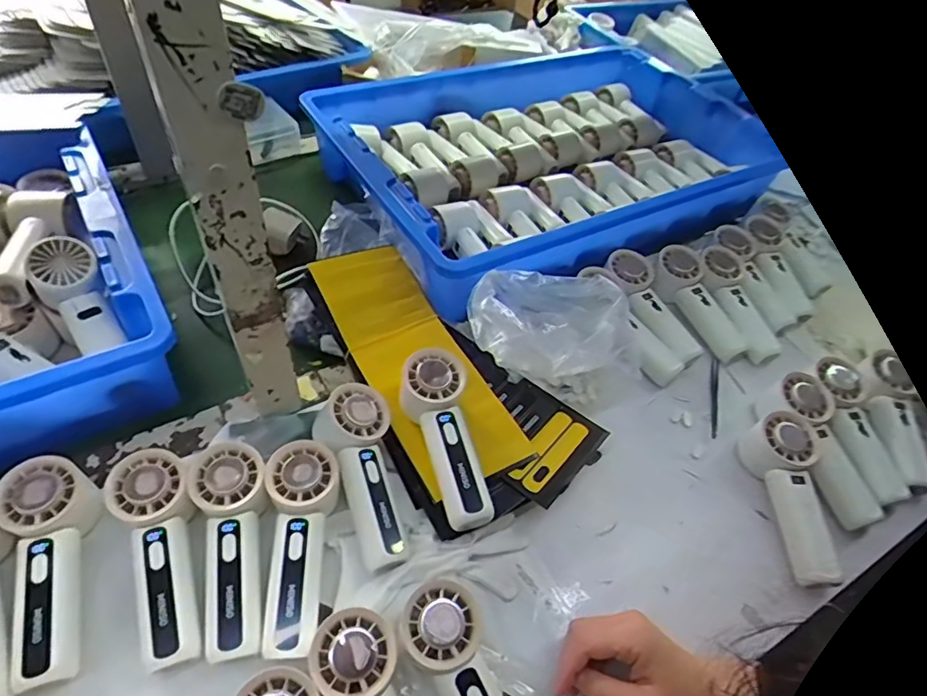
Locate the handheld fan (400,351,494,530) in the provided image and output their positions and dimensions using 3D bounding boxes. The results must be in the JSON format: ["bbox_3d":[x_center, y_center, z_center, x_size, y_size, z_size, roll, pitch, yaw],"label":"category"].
[{"bbox_3d":[-0.014,0.076,0.476,0.052,0.033,0.153,-12,66,-14],"label":"handheld fan"}]

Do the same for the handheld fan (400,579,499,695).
[{"bbox_3d":[0.007,0.241,0.377,0.052,0.028,0.157,-20,72,-21],"label":"handheld fan"}]

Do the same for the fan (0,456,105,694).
[{"bbox_3d":[-0.298,0.157,0.401,0.059,0.037,0.153,-13,66,-15],"label":"fan"}]

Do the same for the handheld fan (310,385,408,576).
[{"bbox_3d":[-0.085,0.107,0.474,0.064,0.044,0.157,-12,69,-15],"label":"handheld fan"}]

